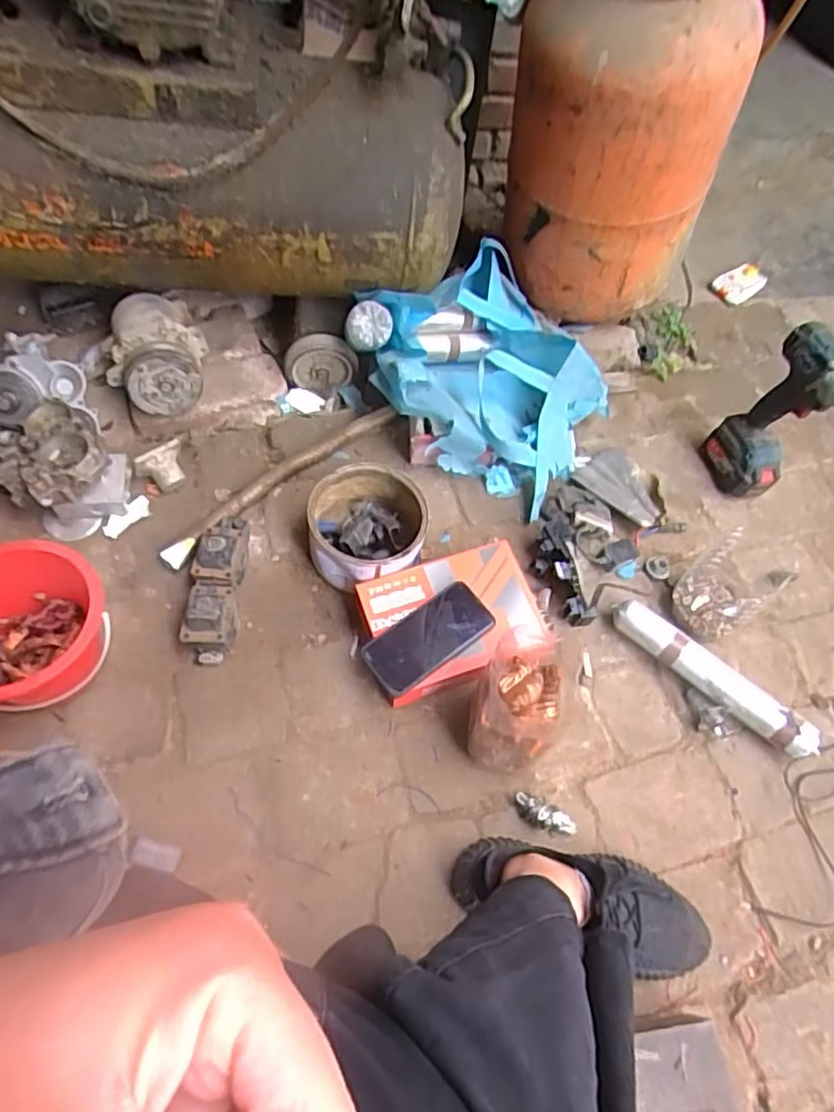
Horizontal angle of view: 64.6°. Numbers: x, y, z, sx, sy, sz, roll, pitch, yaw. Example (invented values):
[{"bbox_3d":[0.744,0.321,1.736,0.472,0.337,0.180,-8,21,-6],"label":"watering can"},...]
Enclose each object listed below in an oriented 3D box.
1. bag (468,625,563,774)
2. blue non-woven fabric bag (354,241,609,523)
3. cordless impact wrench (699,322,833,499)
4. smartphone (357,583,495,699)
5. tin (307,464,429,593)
[{"bbox_3d":[0.110,0.169,0.747,0.090,0.126,0.118,10,59,0],"label":"bag"},{"bbox_3d":[0.124,-0.303,1.036,0.349,0.162,0.365,28,61,11],"label":"blue non-woven fabric bag"},{"bbox_3d":[0.522,-0.201,0.969,0.099,0.248,0.130,0,60,-5],"label":"cordless impact wrench"},{"bbox_3d":[0.015,0.096,0.799,0.162,0.013,0.081,-30,68,-20],"label":"smartphone"},{"bbox_3d":[-0.065,-0.035,0.884,0.149,0.079,0.158,2,60,-4],"label":"tin"}]

